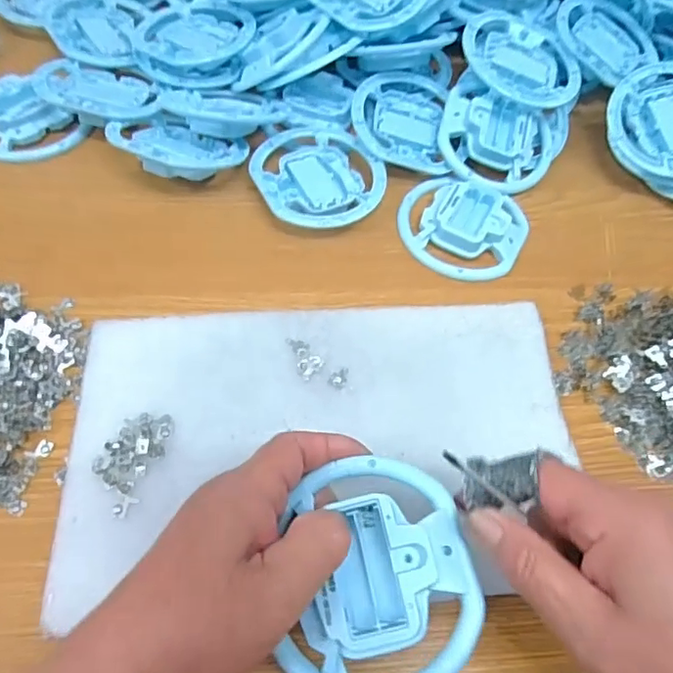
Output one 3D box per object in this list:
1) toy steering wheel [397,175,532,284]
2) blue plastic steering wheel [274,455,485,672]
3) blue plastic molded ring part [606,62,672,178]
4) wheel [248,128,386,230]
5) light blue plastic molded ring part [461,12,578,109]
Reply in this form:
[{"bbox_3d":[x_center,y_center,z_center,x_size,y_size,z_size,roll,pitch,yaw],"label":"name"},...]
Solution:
[{"bbox_3d":[0.097,-0.087,0.434,0.100,0.016,0.087,25,64,9],"label":"toy steering wheel"},{"bbox_3d":[0.020,0.105,0.246,0.083,0.027,0.101,4,62,-2],"label":"blue plastic steering wheel"},{"bbox_3d":[0.285,-0.180,0.473,0.101,0.017,0.106,-42,79,-6],"label":"blue plastic molded ring part"},{"bbox_3d":[-0.015,-0.128,0.446,0.098,0.017,0.106,1,62,-3],"label":"wheel"},{"bbox_3d":[0.156,-0.238,0.473,0.096,0.026,0.103,1,62,-3],"label":"light blue plastic molded ring part"}]

